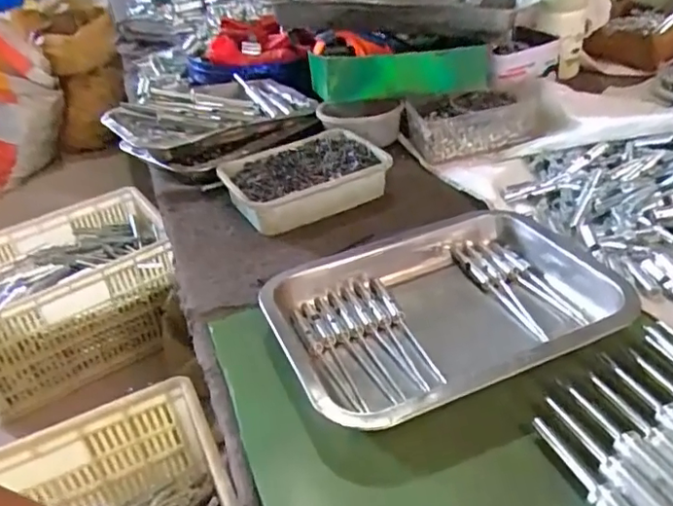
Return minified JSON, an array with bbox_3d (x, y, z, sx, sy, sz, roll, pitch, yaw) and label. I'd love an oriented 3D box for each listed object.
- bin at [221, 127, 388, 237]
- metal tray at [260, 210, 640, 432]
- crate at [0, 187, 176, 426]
[{"bbox_3d":[-0.039,-0.087,0.682,0.182,0.041,0.137,-26,40,-25],"label":"bin"},{"bbox_3d":[0.089,0.045,0.477,0.271,0.048,0.194,-18,37,-15],"label":"metal tray"},{"bbox_3d":[-0.590,0.105,1.325,0.468,0.282,0.317,-23,38,-21],"label":"crate"}]

